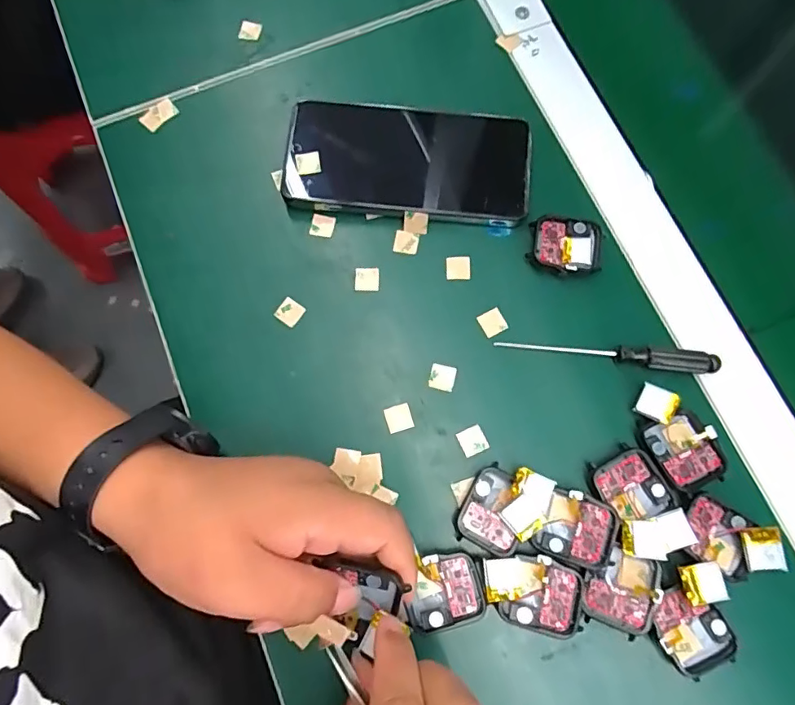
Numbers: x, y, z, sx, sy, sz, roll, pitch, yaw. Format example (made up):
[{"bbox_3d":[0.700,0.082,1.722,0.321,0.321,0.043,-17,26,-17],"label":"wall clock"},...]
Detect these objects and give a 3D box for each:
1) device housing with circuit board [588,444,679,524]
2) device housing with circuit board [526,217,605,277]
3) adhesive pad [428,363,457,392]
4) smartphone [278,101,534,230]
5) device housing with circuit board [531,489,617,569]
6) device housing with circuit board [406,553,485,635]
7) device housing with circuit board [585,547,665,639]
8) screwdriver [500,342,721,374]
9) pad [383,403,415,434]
[{"bbox_3d":[0.134,0.078,0.289,0.037,0.012,0.042,-31,78,-6],"label":"device housing with circuit board"},{"bbox_3d":[0.109,-0.069,0.326,0.046,0.008,0.038,9,77,3],"label":"device housing with circuit board"},{"bbox_3d":[0.028,0.015,0.313,0.015,0.004,0.016,14,77,4],"label":"adhesive pad"},{"bbox_3d":[0.006,-0.129,0.341,0.159,0.015,0.078,5,77,2],"label":"smartphone"},{"bbox_3d":[0.100,0.099,0.281,0.039,0.010,0.037,17,78,5],"label":"device housing with circuit board"},{"bbox_3d":[0.025,0.132,0.277,0.042,0.012,0.038,-13,77,-2],"label":"device housing with circuit board"},{"bbox_3d":[0.122,0.130,0.273,0.034,0.014,0.041,22,78,6],"label":"device housing with circuit board"},{"bbox_3d":[0.128,0.000,0.309,0.129,0.013,0.013,8,77,3],"label":"screwdriver"},{"bbox_3d":[0.001,0.040,0.308,0.016,0.004,0.016,-16,77,-3],"label":"pad"}]

